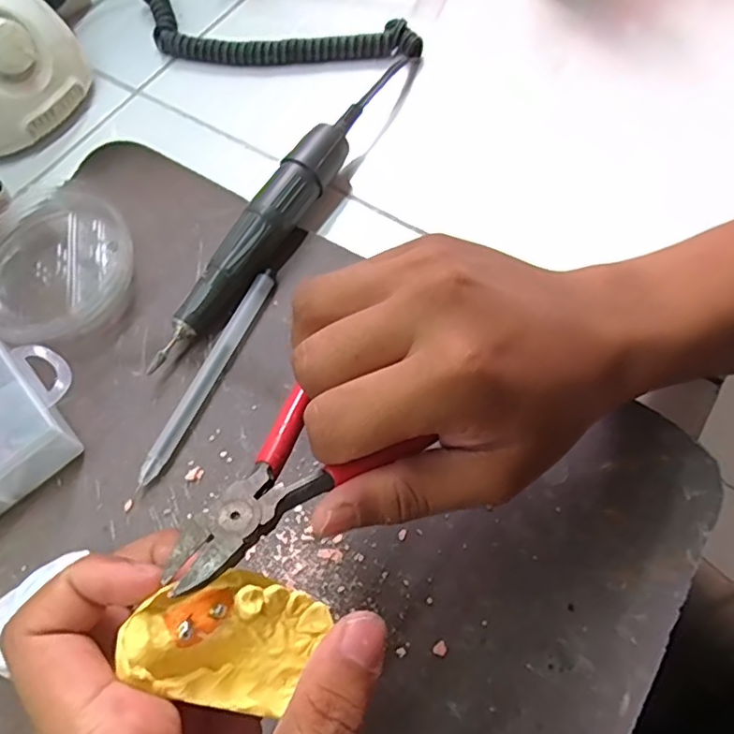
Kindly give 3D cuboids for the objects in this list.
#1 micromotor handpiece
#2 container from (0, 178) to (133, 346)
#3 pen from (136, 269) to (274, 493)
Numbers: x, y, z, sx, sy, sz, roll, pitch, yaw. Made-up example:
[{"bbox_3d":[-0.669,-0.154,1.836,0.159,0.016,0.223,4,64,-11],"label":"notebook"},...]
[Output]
[{"bbox_3d":[-0.054,-0.077,0.322,0.025,0.029,0.186,28,69,13],"label":"micromotor handpiece"},{"bbox_3d":[-0.174,-0.055,0.314,0.082,0.027,0.088,0,65,1],"label":"container"},{"bbox_3d":[-0.081,0.003,0.296,0.011,0.010,0.123,22,67,11],"label":"pen"}]

